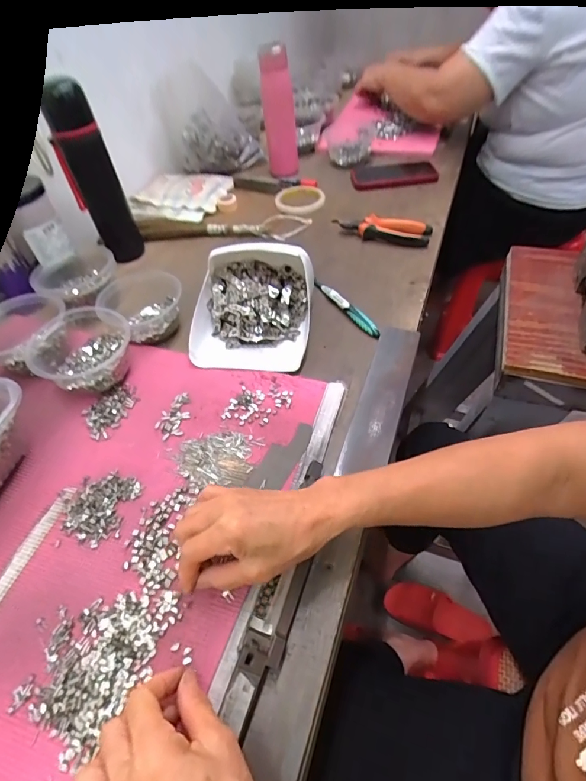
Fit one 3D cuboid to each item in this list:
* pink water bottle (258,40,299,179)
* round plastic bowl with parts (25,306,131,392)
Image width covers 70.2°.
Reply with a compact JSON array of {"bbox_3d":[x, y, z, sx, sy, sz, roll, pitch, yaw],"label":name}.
[{"bbox_3d":[-0.027,-0.559,0.851,0.066,0.220,0.051,-7,50,-2],"label":"pink water bottle"},{"bbox_3d":[-0.260,-0.050,0.521,0.111,0.061,0.117,-2,50,2],"label":"round plastic bowl with parts"}]

